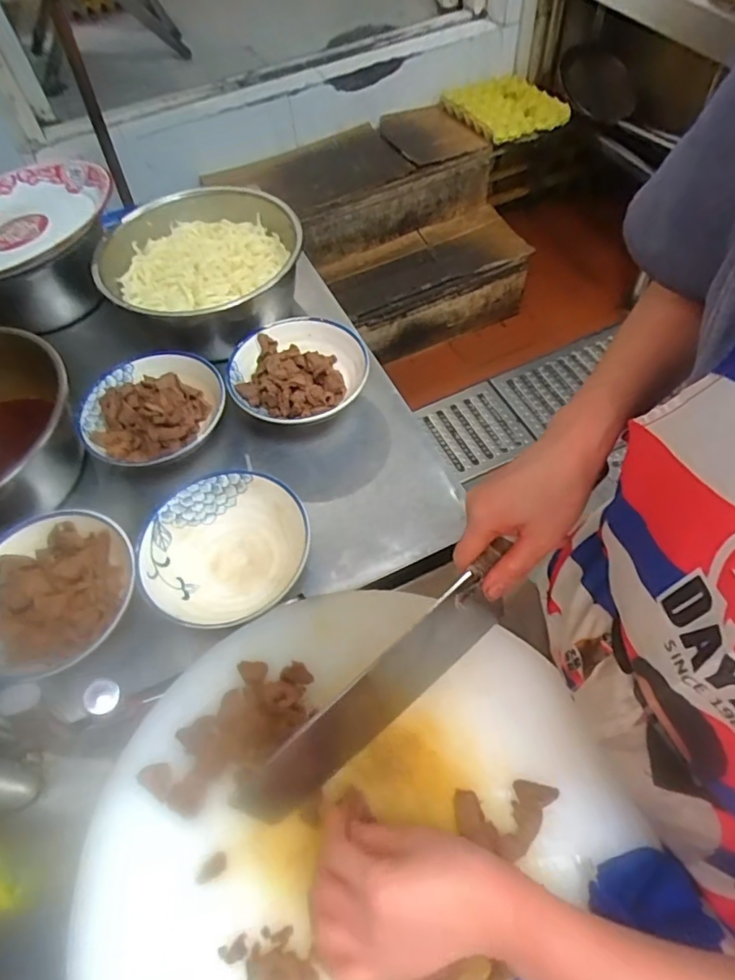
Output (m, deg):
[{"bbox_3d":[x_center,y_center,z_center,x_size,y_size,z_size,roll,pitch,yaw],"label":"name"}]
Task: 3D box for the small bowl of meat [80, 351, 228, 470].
[{"bbox_3d":[-0.254,-0.099,0.662,0.170,0.058,0.156,-29,61,-13],"label":"small bowl of meat"}]

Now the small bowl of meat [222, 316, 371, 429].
[{"bbox_3d":[-0.082,-0.135,0.683,0.161,0.060,0.163,-2,59,3],"label":"small bowl of meat"}]

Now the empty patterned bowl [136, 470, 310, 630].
[{"bbox_3d":[-0.143,0.063,0.564,0.147,0.066,0.159,-2,59,3],"label":"empty patterned bowl"}]

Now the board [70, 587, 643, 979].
[{"bbox_3d":[-0.018,0.268,0.390,0.366,0.049,0.393,-2,59,3],"label":"board"}]

